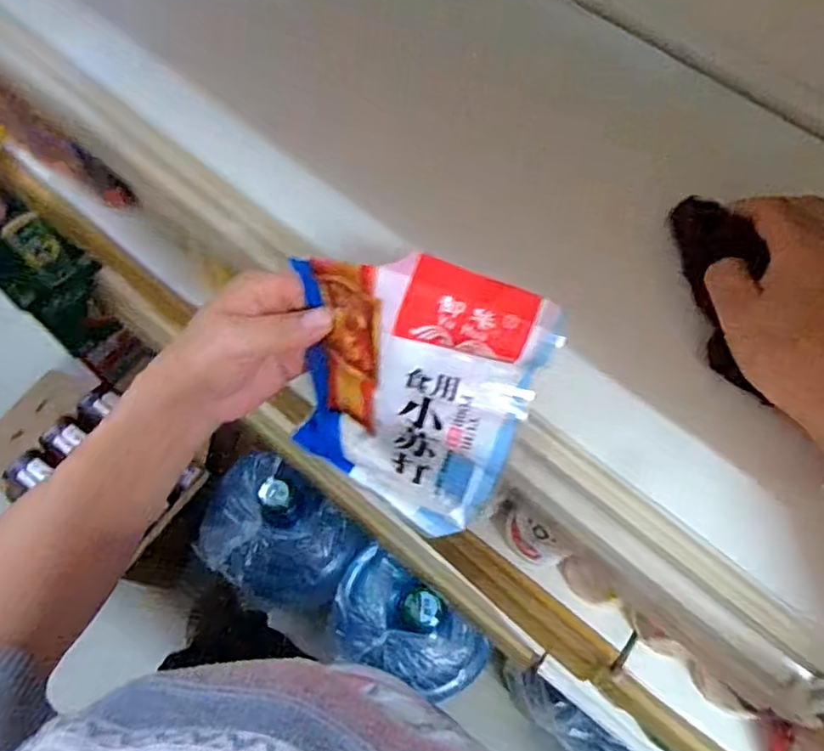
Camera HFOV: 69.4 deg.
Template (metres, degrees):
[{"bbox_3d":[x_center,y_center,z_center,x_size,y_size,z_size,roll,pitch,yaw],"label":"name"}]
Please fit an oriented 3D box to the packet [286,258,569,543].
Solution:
[{"bbox_3d":[-0.007,0.017,0.327,0.127,0.177,0.026,25,43,12],"label":"packet"}]

